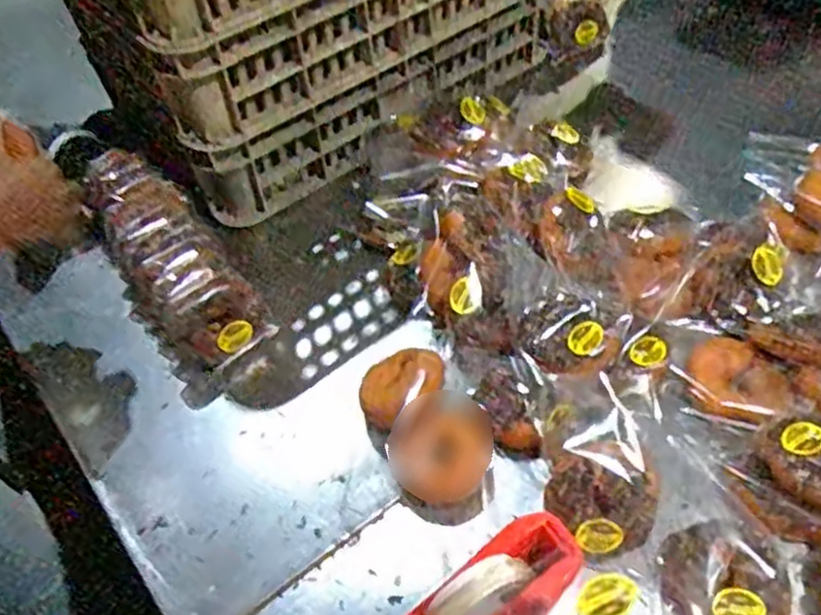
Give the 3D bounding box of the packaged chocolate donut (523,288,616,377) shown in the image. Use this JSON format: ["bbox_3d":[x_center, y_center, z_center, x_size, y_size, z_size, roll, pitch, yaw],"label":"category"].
[{"bbox_3d":[0.166,0.027,0.778,0.092,0.035,0.089,-2,50,2],"label":"packaged chocolate donut"}]

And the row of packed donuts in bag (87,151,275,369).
[{"bbox_3d":[-0.296,-0.071,0.913,0.115,0.080,0.355,-29,54,-19],"label":"row of packed donuts in bag"}]

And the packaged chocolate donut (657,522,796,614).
[{"bbox_3d":[0.268,0.230,0.634,0.103,0.027,0.095,-2,50,2],"label":"packaged chocolate donut"}]

